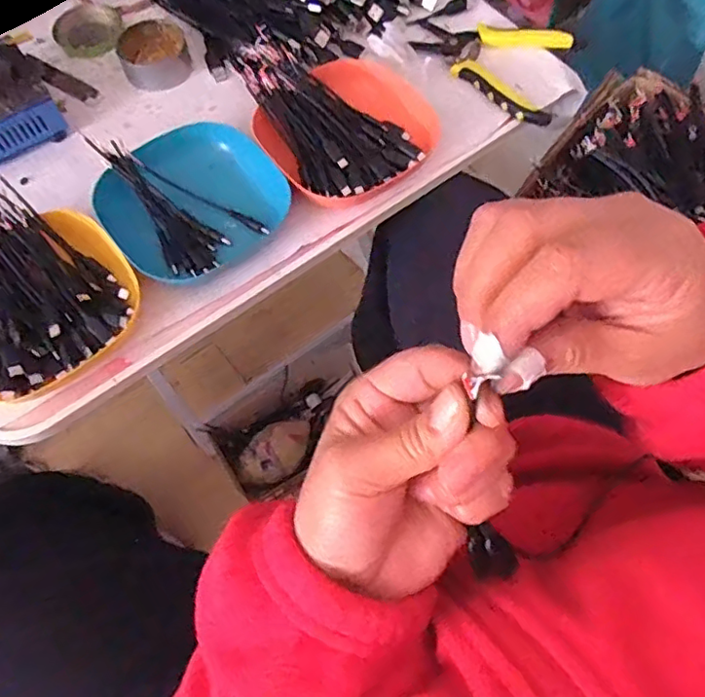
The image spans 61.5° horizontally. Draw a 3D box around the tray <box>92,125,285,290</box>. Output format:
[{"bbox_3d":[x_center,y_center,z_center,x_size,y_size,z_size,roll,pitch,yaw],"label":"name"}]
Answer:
[{"bbox_3d":[-0.128,-0.120,0.482,0.137,0.033,0.123,-39,73,-16],"label":"tray"}]

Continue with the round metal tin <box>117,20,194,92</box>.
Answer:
[{"bbox_3d":[-0.186,-0.277,0.559,0.062,0.033,0.052,-24,69,-10],"label":"round metal tin"}]

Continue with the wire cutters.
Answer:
[{"bbox_3d":[0.125,-0.271,0.553,0.141,0.012,0.119,17,68,7],"label":"wire cutters"}]

